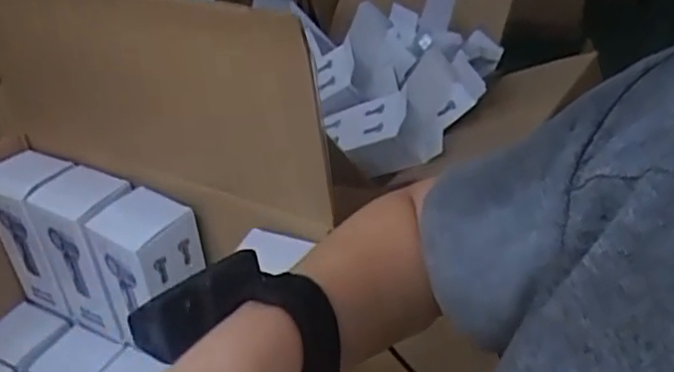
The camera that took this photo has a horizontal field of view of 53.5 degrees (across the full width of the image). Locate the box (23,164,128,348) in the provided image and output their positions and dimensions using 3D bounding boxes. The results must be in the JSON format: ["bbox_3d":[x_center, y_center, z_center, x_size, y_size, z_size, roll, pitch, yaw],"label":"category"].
[{"bbox_3d":[-0.245,0.069,0.689,0.087,0.159,0.076,20,44,30],"label":"box"}]

